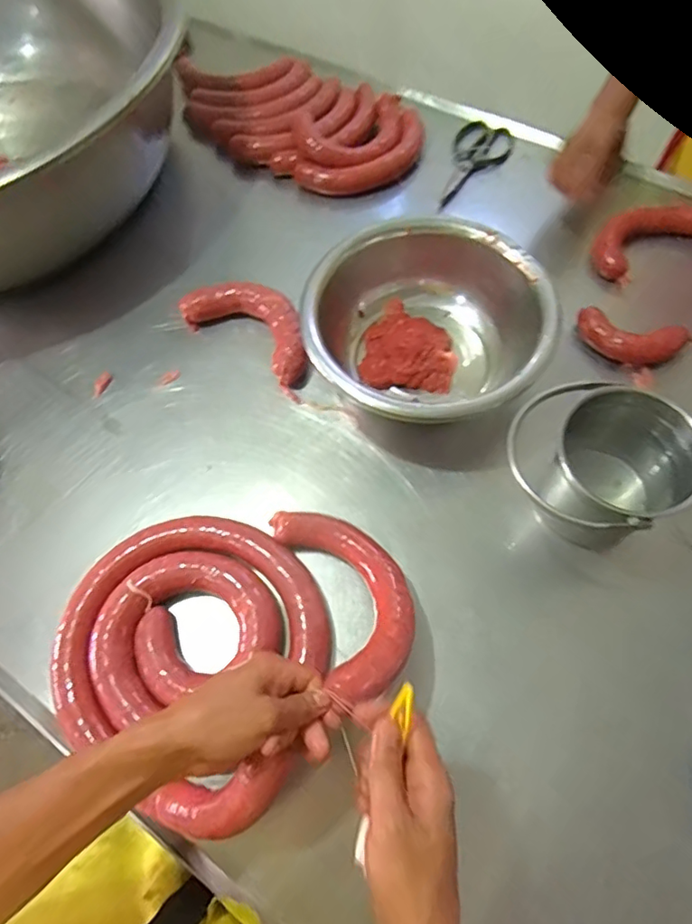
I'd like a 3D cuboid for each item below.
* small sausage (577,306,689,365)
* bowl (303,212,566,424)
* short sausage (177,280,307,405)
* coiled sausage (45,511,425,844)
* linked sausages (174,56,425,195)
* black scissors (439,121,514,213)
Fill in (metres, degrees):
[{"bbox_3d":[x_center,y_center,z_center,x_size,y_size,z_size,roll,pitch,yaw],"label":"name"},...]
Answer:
[{"bbox_3d":[0.374,-0.158,0.707,0.138,0.031,0.068,13,65,9],"label":"small sausage"},{"bbox_3d":[0.107,-0.156,0.680,0.267,0.119,0.273,-1,63,2],"label":"bowl"},{"bbox_3d":[-0.121,-0.187,0.740,0.207,0.041,0.108,32,69,17],"label":"short sausage"},{"bbox_3d":[-0.115,0.146,0.522,0.293,0.110,0.297,38,70,16],"label":"coiled sausage"},{"bbox_3d":[-0.063,-0.585,0.933,0.399,0.049,0.241,27,68,15],"label":"linked sausages"},{"bbox_3d":[0.204,-0.483,0.887,0.089,0.019,0.205,26,68,15],"label":"black scissors"}]

